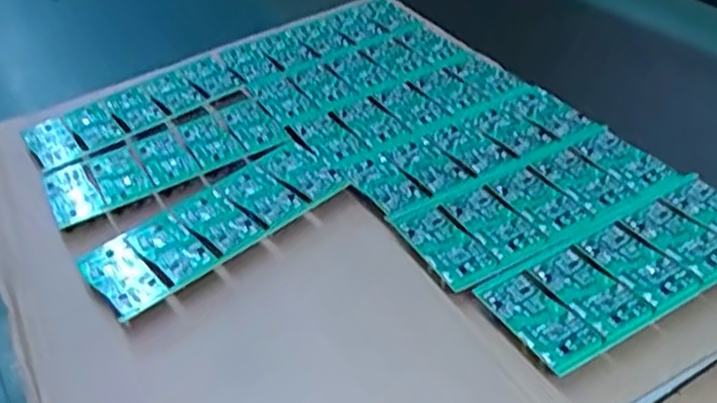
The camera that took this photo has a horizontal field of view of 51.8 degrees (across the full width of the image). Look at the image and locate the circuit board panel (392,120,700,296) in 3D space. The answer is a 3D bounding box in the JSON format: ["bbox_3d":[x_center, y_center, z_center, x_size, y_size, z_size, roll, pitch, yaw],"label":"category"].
[{"bbox_3d":[0.116,-0.003,0.482,0.179,0.005,0.082,-22,42,-19],"label":"circuit board panel"}]

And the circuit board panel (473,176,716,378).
[{"bbox_3d":[0.161,0.036,0.428,0.176,0.005,0.071,-22,42,-19],"label":"circuit board panel"}]

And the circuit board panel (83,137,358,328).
[{"bbox_3d":[-0.098,0.012,0.506,0.177,0.008,0.074,-30,45,-27],"label":"circuit board panel"}]

